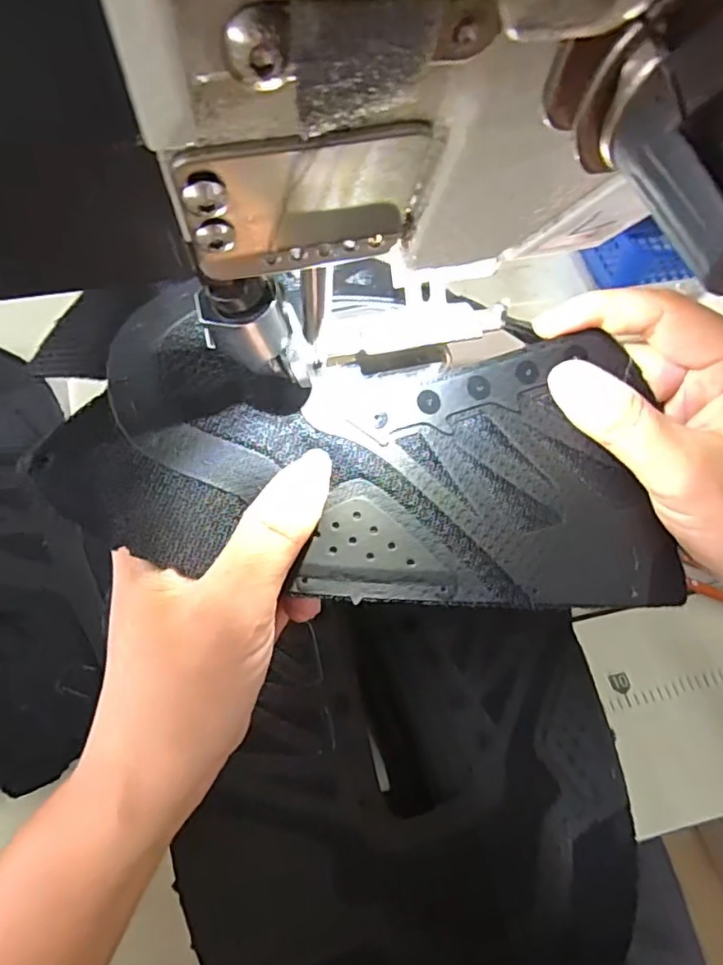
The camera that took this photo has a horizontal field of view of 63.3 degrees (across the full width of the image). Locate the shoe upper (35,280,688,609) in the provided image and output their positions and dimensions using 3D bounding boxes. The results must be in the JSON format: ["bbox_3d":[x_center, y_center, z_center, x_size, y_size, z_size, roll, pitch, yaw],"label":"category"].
[{"bbox_3d":[0.011,-0.010,0.195,0.202,0.032,0.093,9,60,-7],"label":"shoe upper"}]

